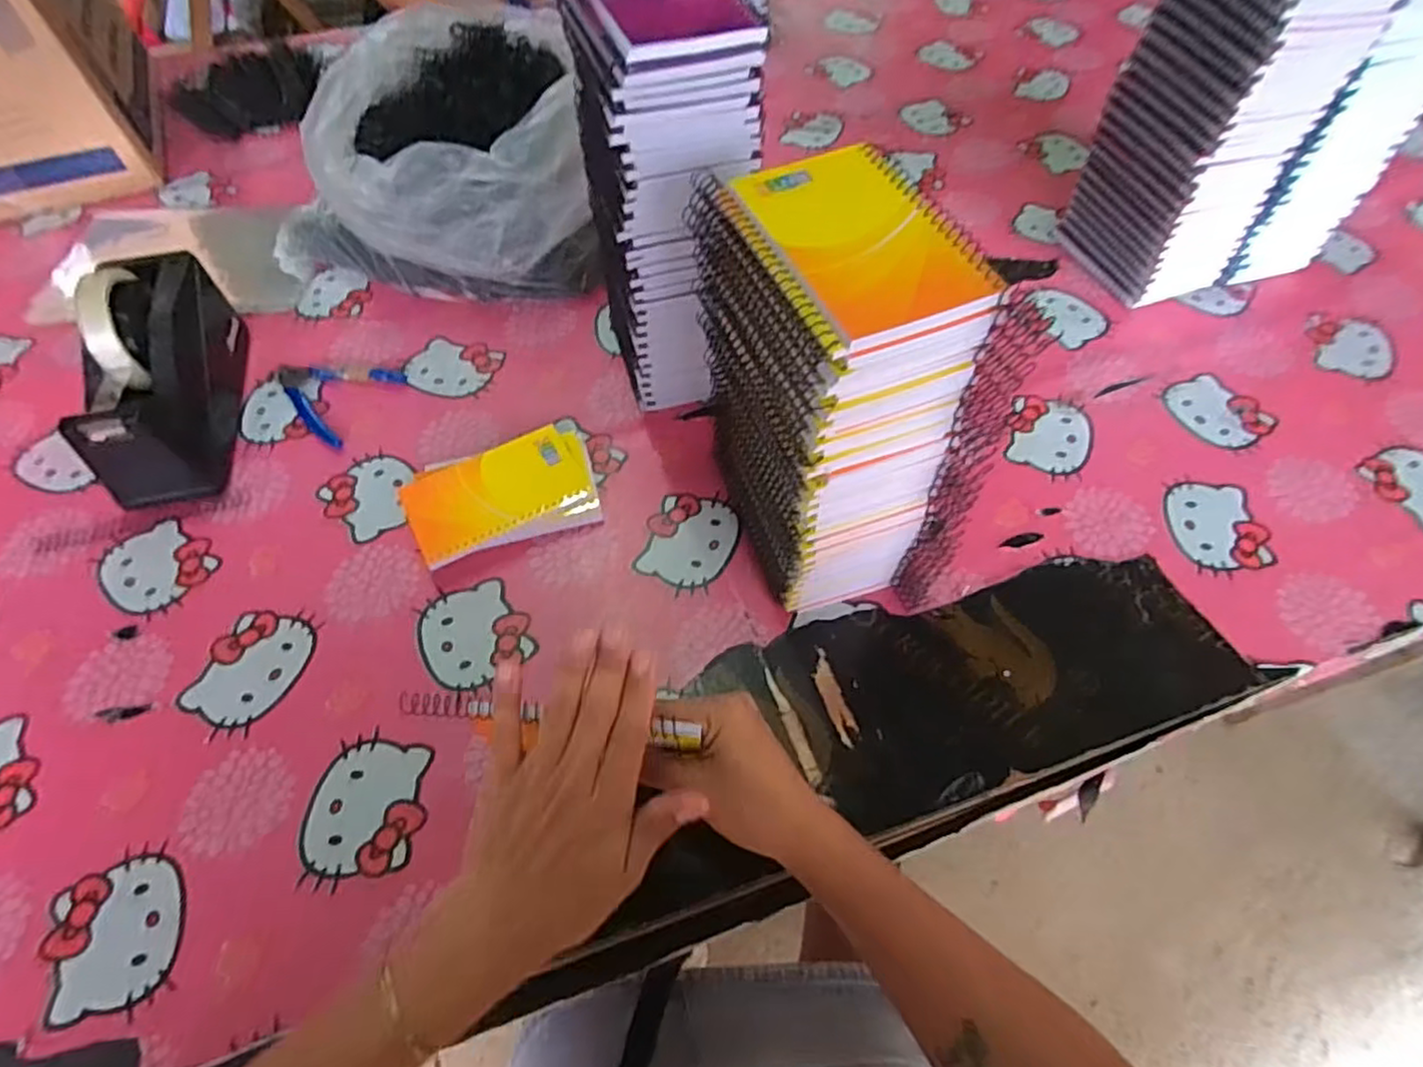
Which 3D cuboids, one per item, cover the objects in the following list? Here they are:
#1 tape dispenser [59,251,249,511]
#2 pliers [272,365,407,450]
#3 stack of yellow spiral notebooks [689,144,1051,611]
[{"bbox_3d":[-0.437,-0.131,0.562,0.072,0.116,0.206,-10,57,-6],"label":"tape dispenser"},{"bbox_3d":[-0.340,-0.127,0.620,0.111,0.013,0.090,23,60,16],"label":"pliers"},{"bbox_3d":[0.070,-0.072,0.438,0.093,0.264,0.151,-18,58,-11],"label":"stack of yellow spiral notebooks"}]

